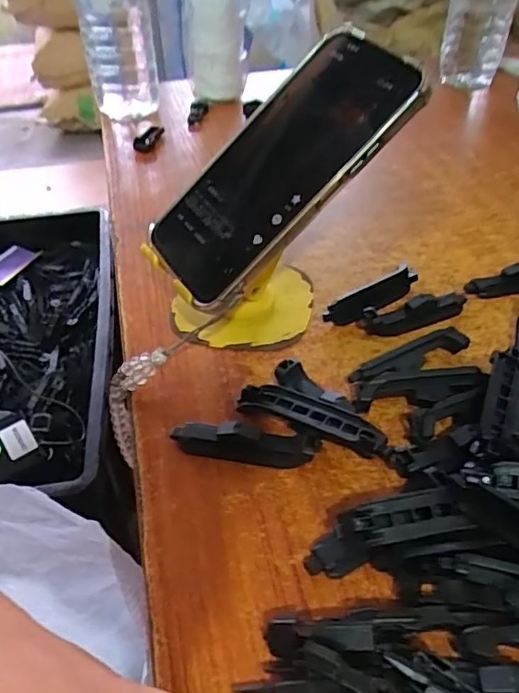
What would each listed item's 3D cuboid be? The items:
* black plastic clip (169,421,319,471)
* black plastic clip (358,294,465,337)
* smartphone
[{"bbox_3d":[-0.008,0.048,0.282,0.075,0.018,0.016,6,45,8],"label":"black plastic clip"},{"bbox_3d":[0.102,-0.021,0.353,0.076,0.014,0.018,-16,46,-14],"label":"black plastic clip"},{"bbox_3d":[0.010,-0.100,0.308,0.167,0.012,0.080,-46,55,5],"label":"smartphone"}]

